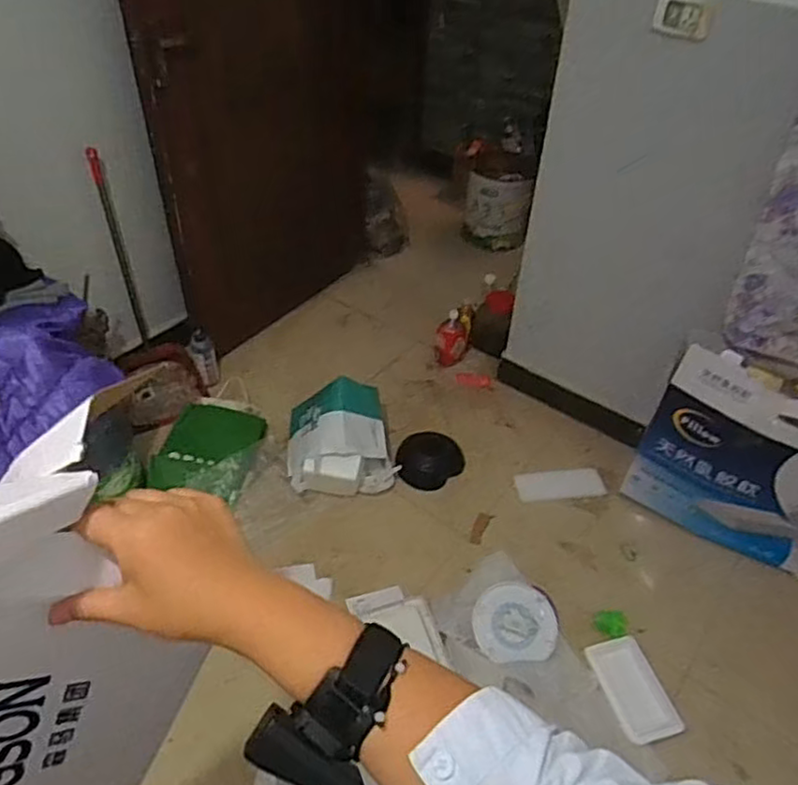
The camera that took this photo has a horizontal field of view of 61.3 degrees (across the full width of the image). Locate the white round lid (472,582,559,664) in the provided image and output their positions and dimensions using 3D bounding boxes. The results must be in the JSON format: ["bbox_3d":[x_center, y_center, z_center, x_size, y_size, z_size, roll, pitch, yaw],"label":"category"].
[{"bbox_3d":[0.256,0.503,1.479,0.179,0.013,0.183,2,43,-2],"label":"white round lid"}]

